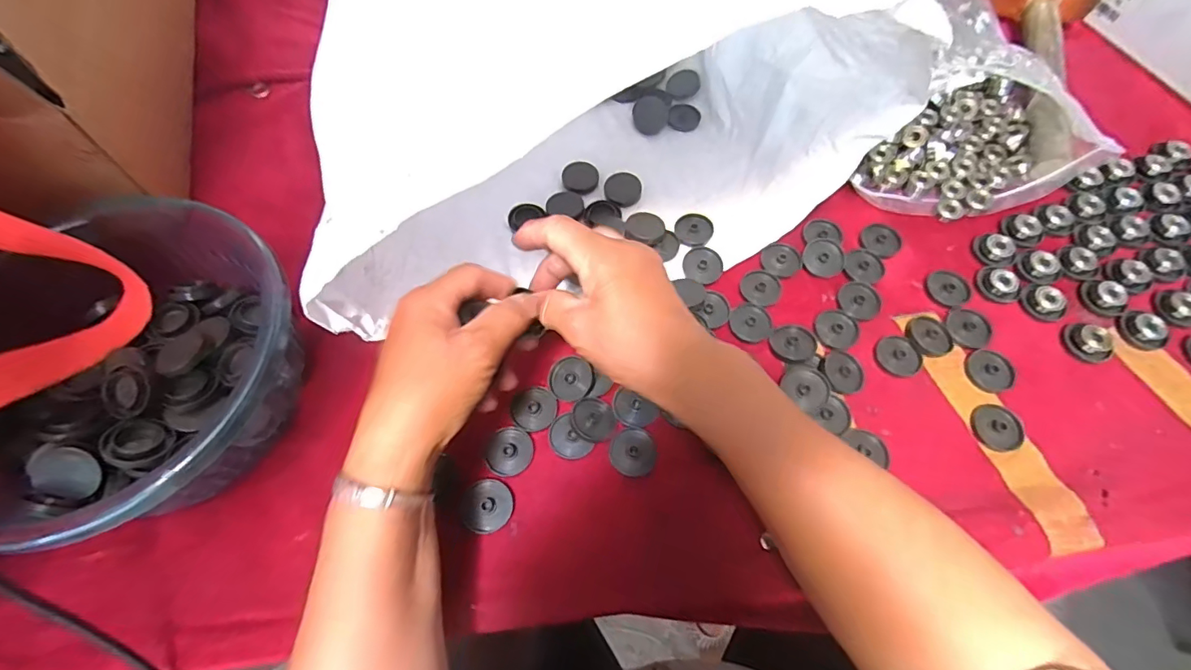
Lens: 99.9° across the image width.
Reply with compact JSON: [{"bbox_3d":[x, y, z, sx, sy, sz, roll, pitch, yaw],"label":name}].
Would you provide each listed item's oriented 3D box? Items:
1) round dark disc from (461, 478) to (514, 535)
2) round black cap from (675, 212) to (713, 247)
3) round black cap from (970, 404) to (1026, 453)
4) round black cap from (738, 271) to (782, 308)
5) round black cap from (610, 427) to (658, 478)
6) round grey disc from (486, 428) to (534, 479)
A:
[{"bbox_3d":[-0.071,0.112,0.328,0.031,0.008,0.033,0,64,-1],"label":"round dark disc"},{"bbox_3d":[0.084,-0.089,0.424,0.030,0.008,0.030,0,64,-1],"label":"round black cap"},{"bbox_3d":[0.281,0.065,0.349,0.030,0.009,0.033,-1,64,1],"label":"round black cap"},{"bbox_3d":[0.130,-0.037,0.397,0.029,0.007,0.032,-41,71,-19],"label":"round black cap"},{"bbox_3d":[0.026,0.080,0.343,0.031,0.006,0.031,0,64,-1],"label":"round black cap"},{"bbox_3d":[-0.059,0.080,0.344,0.031,0.004,0.033,0,64,-1],"label":"round grey disc"}]

